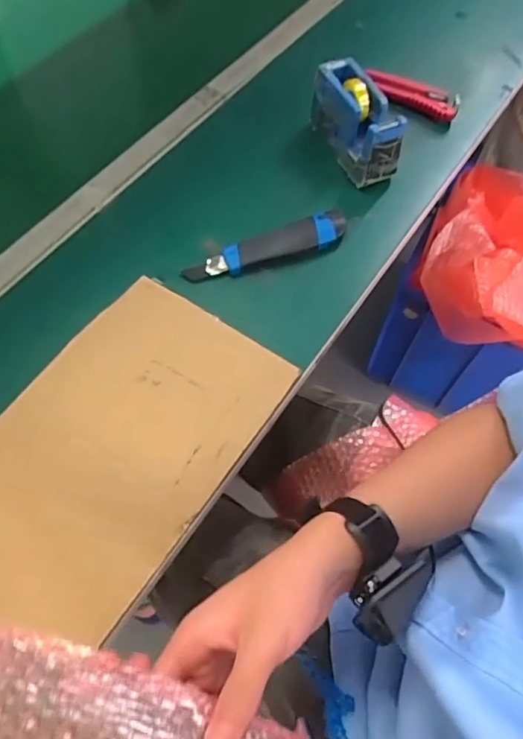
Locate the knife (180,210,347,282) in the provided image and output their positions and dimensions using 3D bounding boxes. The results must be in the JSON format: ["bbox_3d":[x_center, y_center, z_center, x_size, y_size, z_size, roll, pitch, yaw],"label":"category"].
[{"bbox_3d":[0.012,-0.130,0.576,0.191,0.019,0.041,-24,65,-15],"label":"knife"}]

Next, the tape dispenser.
[{"bbox_3d":[0.110,-0.289,0.634,0.052,0.077,0.130,-20,64,-13],"label":"tape dispenser"}]

